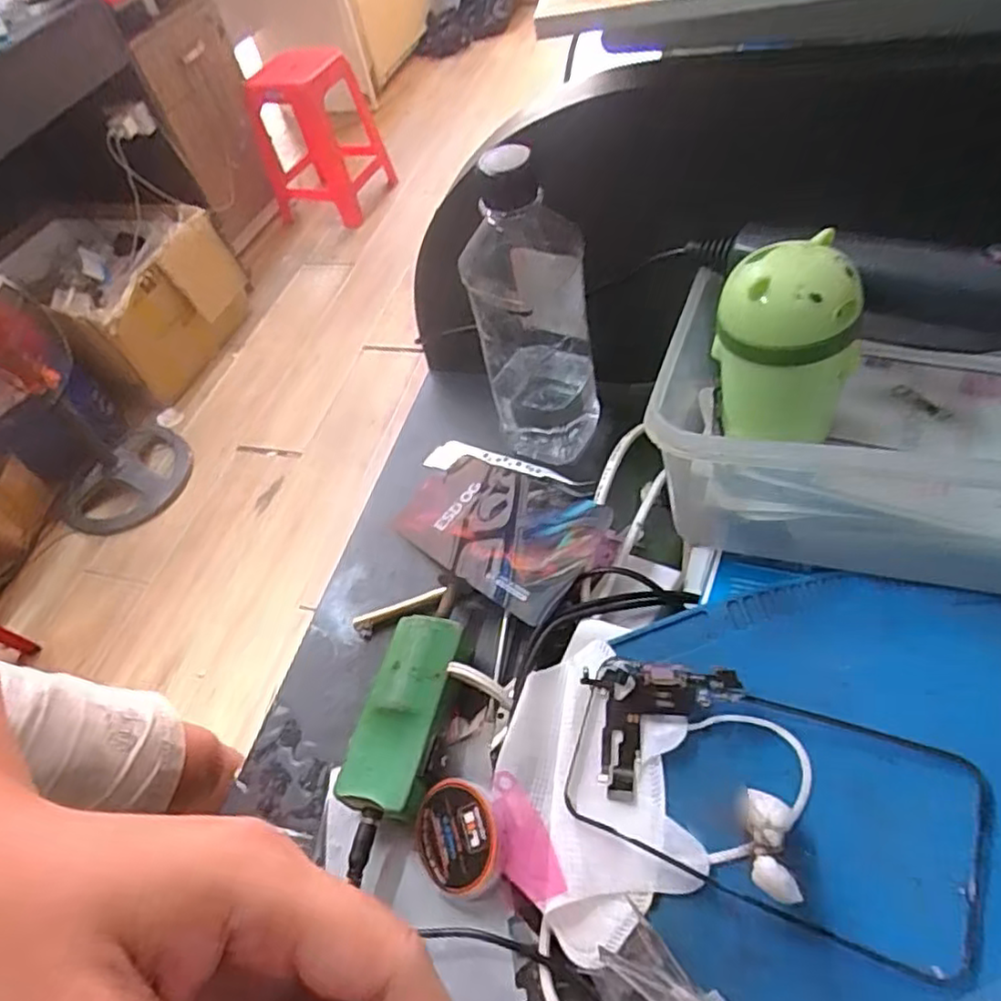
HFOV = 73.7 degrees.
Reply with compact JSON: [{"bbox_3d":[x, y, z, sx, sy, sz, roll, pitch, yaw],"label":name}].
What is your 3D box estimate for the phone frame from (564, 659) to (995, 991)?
[{"bbox_3d":[0.100,0.115,0.262,0.149,0.012,0.076,10,75,32],"label":"phone frame"}]

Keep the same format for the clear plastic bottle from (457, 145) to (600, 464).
[{"bbox_3d":[0.021,-0.104,0.399,0.070,0.193,0.064,0,53,12],"label":"clear plastic bottle"}]

